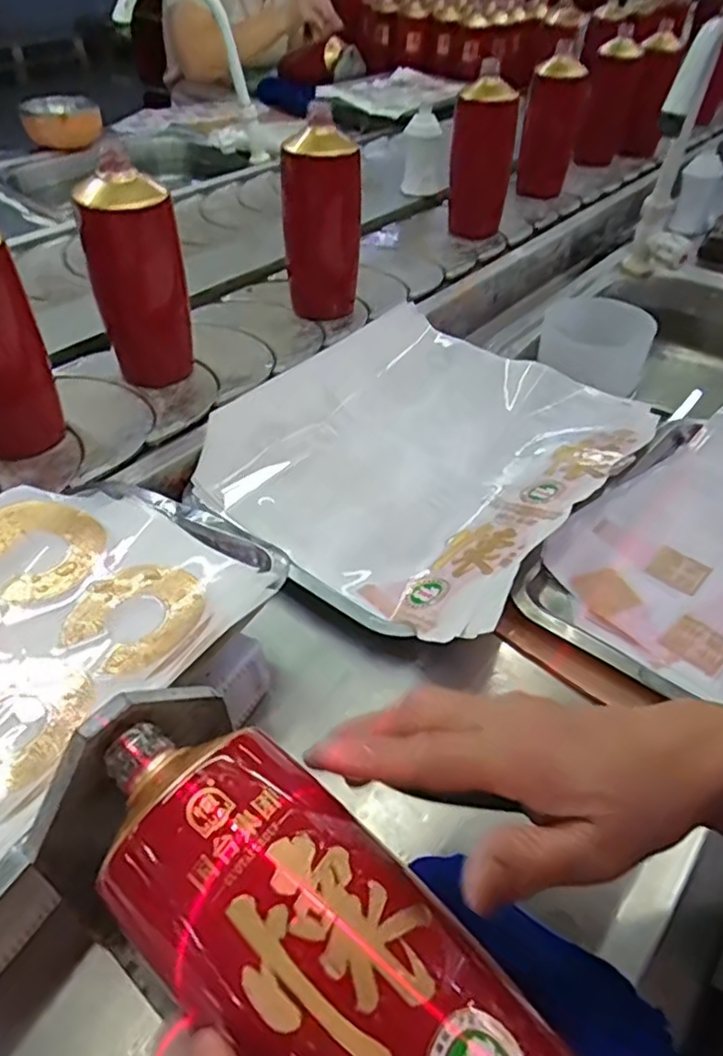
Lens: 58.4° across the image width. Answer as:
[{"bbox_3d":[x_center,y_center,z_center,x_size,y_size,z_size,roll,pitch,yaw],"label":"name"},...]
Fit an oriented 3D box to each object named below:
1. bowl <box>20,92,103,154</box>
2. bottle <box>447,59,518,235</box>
[{"bbox_3d":[-0.601,-0.815,1.304,0.149,0.068,0.114,-14,47,-17],"label":"bowl"},{"bbox_3d":[0.177,-0.552,0.951,0.087,0.204,0.075,8,44,5],"label":"bottle"}]

